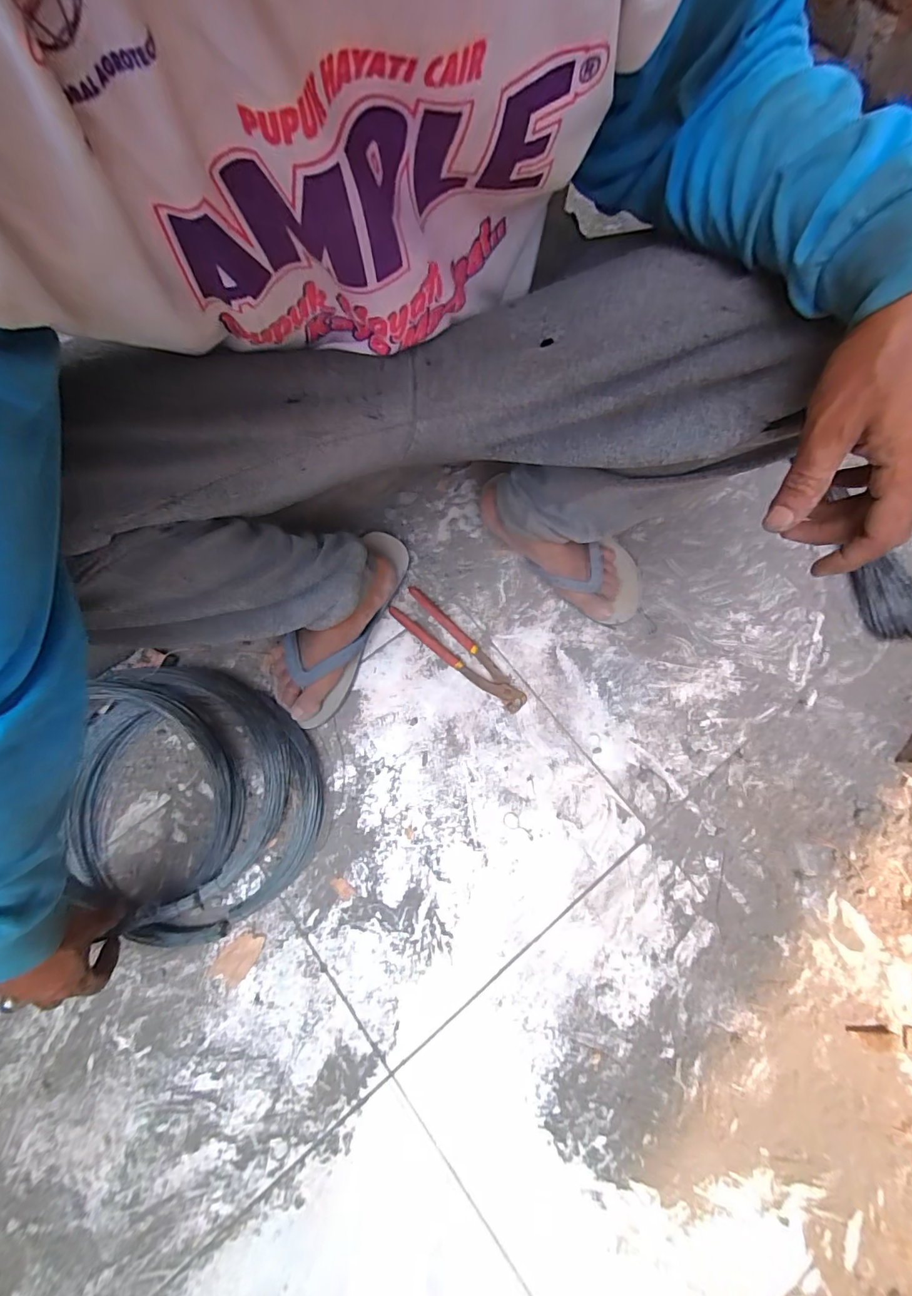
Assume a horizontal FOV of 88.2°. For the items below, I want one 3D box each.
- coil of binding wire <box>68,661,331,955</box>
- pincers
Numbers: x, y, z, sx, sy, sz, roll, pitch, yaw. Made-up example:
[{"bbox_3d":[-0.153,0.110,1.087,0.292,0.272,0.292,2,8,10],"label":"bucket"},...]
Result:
[{"bbox_3d":[-0.309,0.176,0.540,0.300,0.086,0.274,23,76,7],"label":"coil of binding wire"},{"bbox_3d":[0.004,0.006,0.637,0.216,0.022,0.052,43,78,10],"label":"pincers"}]

